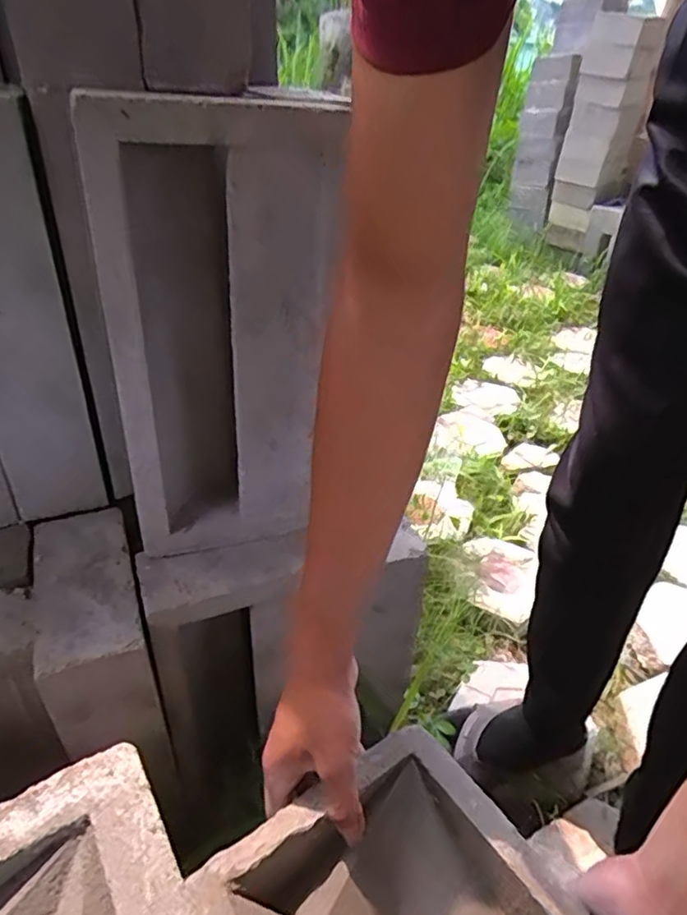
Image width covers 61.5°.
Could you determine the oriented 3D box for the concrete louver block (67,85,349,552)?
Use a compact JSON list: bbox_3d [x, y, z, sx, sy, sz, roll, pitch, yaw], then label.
[{"bbox_3d":[-0.109,-0.098,0.539,0.207,0.395,0.107,-12,38,-18],"label":"concrete louver block"}]

